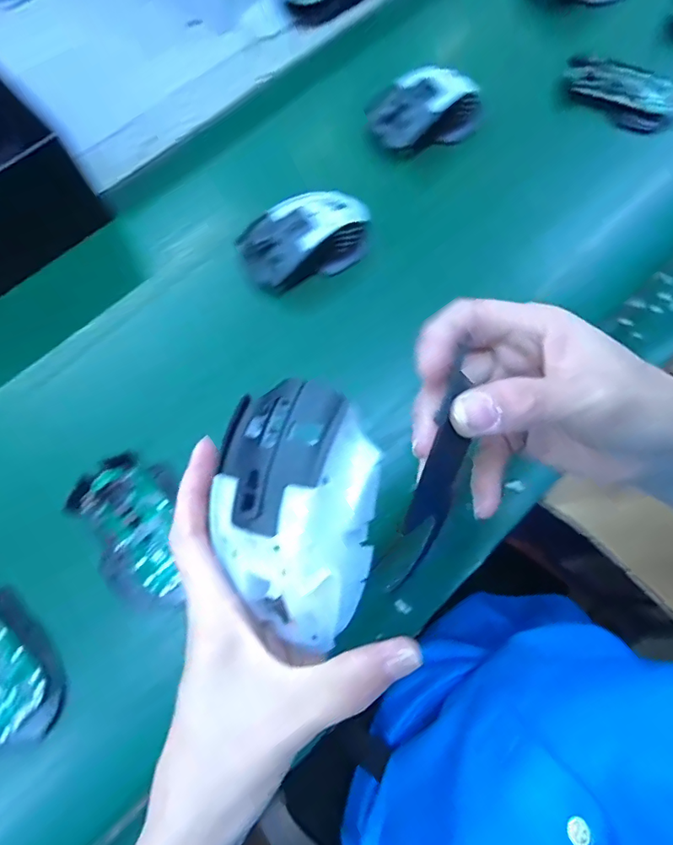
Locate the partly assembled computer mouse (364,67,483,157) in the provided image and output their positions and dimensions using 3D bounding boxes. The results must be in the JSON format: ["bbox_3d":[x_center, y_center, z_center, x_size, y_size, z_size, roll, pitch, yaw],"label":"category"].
[{"bbox_3d":[0.078,-0.285,0.438,0.102,0.039,0.075,-40,78,-11],"label":"partly assembled computer mouse"}]

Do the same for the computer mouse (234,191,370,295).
[{"bbox_3d":[-0.019,-0.152,0.394,0.112,0.032,0.072,-31,76,-9],"label":"computer mouse"}]

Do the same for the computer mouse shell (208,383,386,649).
[{"bbox_3d":[-0.018,0.036,0.194,0.065,0.032,0.100,5,73,1],"label":"computer mouse shell"}]

